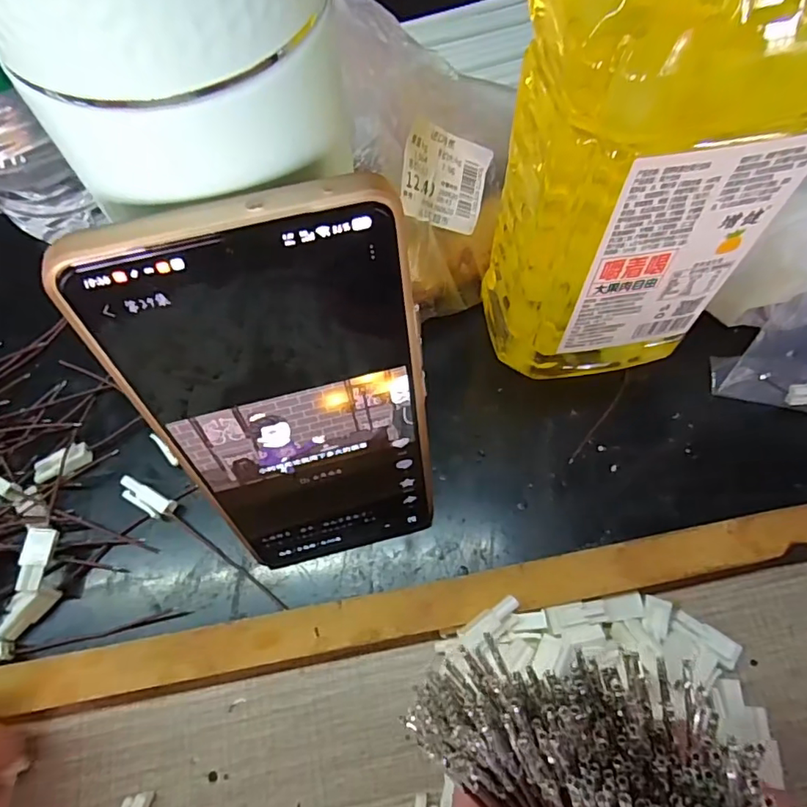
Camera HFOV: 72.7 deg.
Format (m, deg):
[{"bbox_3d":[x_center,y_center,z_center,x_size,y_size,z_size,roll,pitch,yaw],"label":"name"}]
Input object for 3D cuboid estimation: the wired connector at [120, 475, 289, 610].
[{"bbox_3d":[-0.089,0.061,0.245,0.092,0.011,0.010,29,70,14],"label":"wired connector"}]

